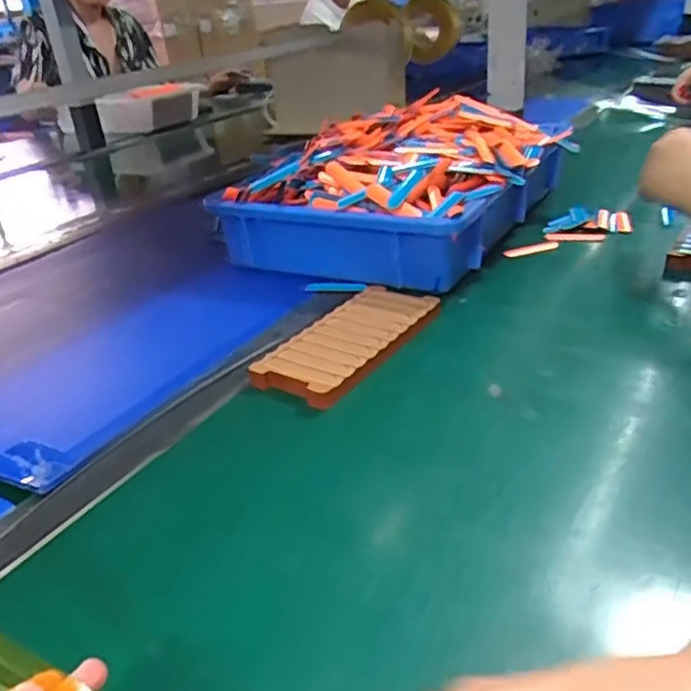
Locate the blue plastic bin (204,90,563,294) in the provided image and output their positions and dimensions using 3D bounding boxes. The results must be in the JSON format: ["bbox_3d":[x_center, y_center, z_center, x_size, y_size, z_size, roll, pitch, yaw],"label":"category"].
[{"bbox_3d":[0.076,-0.202,0.779,0.290,0.102,0.410,13,33,23],"label":"blue plastic bin"}]

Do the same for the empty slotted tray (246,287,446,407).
[{"bbox_3d":[0.010,-0.007,0.544,0.080,0.011,0.176,19,36,30],"label":"empty slotted tray"}]

